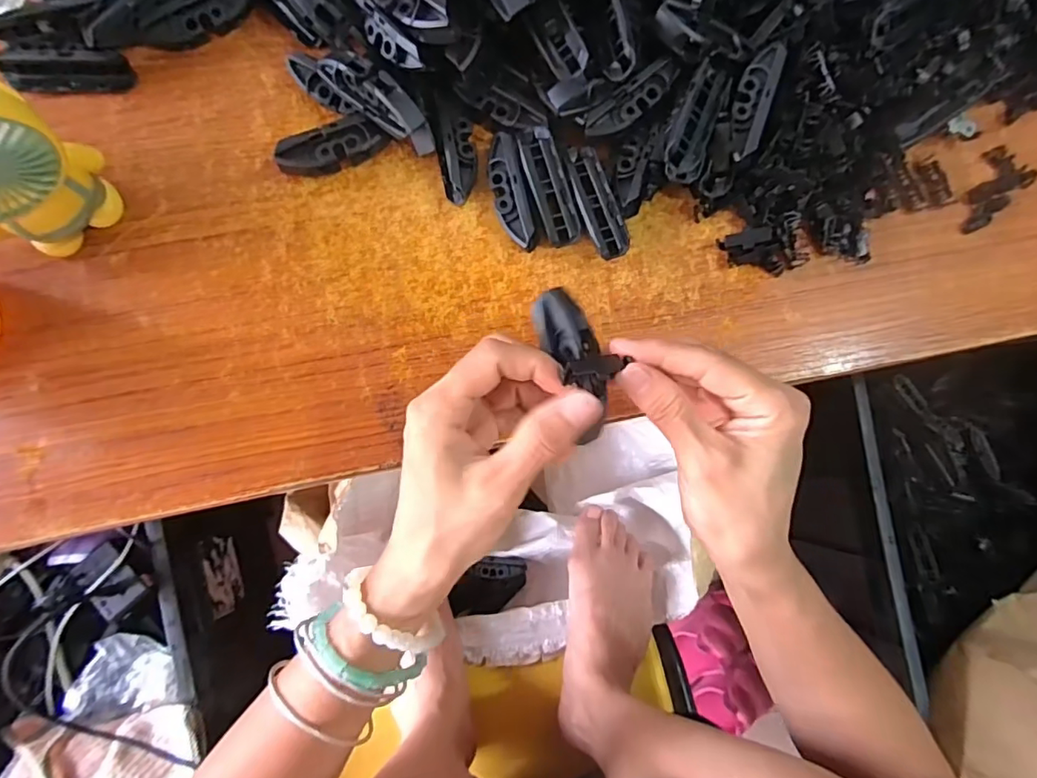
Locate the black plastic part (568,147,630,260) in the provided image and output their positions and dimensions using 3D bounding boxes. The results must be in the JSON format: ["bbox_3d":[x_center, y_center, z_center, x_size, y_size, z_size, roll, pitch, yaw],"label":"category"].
[{"bbox_3d":[0.046,-0.114,0.333,0.023,0.019,0.073,-18,83,-6],"label":"black plastic part"}]

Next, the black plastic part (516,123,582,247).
[{"bbox_3d":[0.018,-0.122,0.330,0.022,0.023,0.071,-17,83,-6],"label":"black plastic part"}]

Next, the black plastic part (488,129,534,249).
[{"bbox_3d":[-0.006,-0.117,0.327,0.018,0.025,0.069,-13,83,-5],"label":"black plastic part"}]

